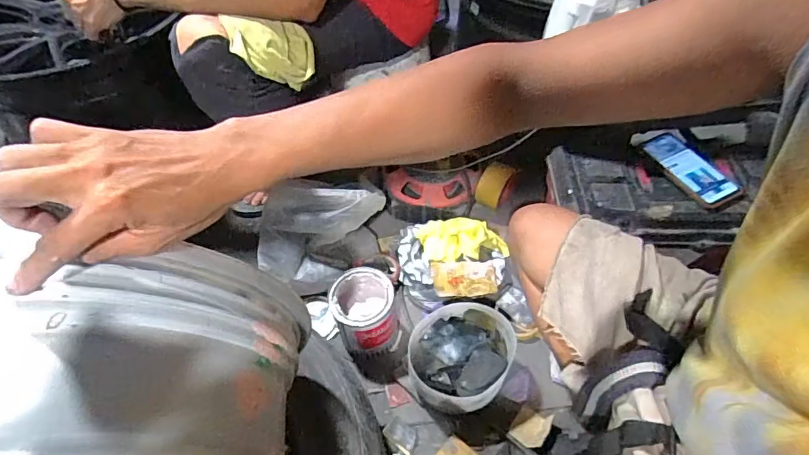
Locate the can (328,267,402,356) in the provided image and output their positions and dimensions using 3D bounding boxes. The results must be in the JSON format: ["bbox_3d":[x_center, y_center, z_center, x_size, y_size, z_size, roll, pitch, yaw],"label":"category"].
[{"bbox_3d":[-0.066,0.144,0.845,0.105,0.121,0.114,-1,54,2],"label":"can"}]

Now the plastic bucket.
[{"bbox_3d":[0.094,0.217,0.804,0.166,0.093,0.156,-1,54,2],"label":"plastic bucket"}]

